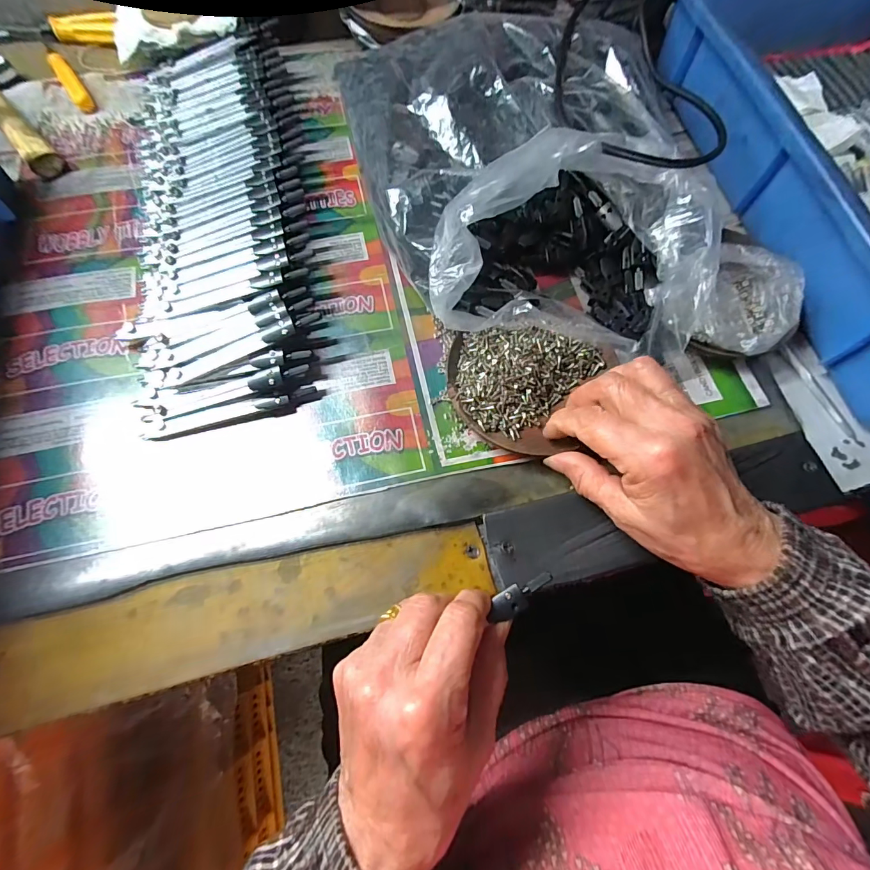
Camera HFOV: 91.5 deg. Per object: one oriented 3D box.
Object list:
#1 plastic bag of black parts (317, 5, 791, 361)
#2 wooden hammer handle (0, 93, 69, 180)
[{"bbox_3d":[0.090,-0.192,0.321,0.265,0.076,0.334,-16,71,-8],"label":"plastic bag of black parts"},{"bbox_3d":[-0.366,-0.272,0.366,0.023,0.021,0.136,-39,76,-15],"label":"wooden hammer handle"}]

